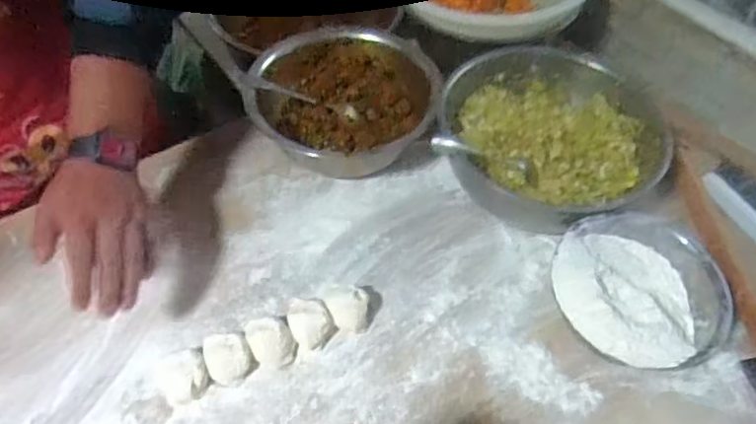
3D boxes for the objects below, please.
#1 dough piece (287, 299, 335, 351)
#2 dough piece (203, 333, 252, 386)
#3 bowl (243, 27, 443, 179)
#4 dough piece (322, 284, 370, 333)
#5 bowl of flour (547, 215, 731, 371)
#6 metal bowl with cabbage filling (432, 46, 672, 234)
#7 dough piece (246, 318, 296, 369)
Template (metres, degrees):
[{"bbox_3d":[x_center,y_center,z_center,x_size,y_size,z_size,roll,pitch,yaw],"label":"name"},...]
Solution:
[{"bbox_3d":[-0.075,0.117,0.663,0.043,0.040,0.059,-27,57,-20],"label":"dough piece"},{"bbox_3d":[-0.158,0.155,0.636,0.048,0.032,0.052,-15,53,-12],"label":"dough piece"},{"bbox_3d":[-0.041,-0.150,0.842,0.245,0.102,0.227,1,52,-1],"label":"bowl"},{"bbox_3d":[-0.034,0.107,0.669,0.046,0.044,0.042,0,51,-1],"label":"dough piece"},{"bbox_3d":[0.275,0.091,0.660,0.176,0.090,0.177,0,51,-1],"label":"bowl of flour"},{"bbox_3d":[0.228,-0.096,0.798,0.268,0.114,0.252,0,51,-1],"label":"metal bowl with cabbage filling"},{"bbox_3d":[-0.114,0.139,0.648,0.043,0.042,0.045,0,51,-1],"label":"dough piece"}]

